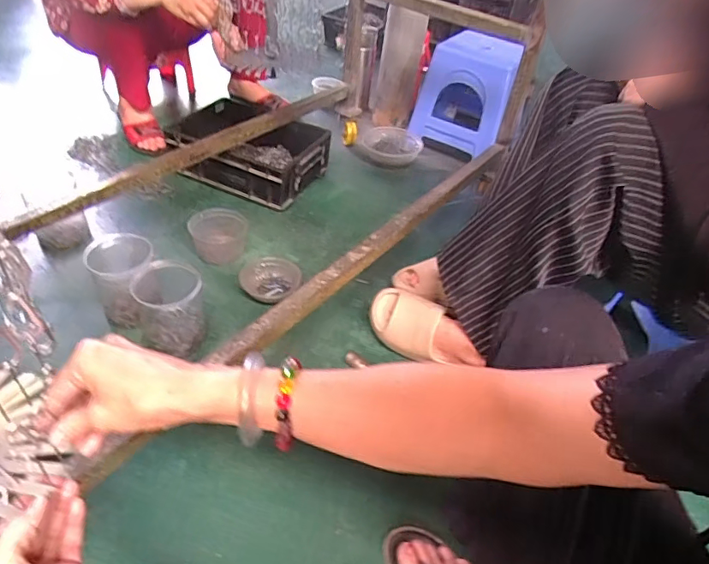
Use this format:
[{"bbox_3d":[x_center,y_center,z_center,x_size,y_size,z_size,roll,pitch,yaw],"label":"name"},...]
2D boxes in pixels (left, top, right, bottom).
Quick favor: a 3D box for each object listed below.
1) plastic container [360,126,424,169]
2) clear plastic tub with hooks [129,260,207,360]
[{"bbox_3d":[0.100,-0.385,1.456,0.184,0.057,0.155,9,42,2],"label":"plastic container"},{"bbox_3d":[-0.306,0.045,0.845,0.104,0.148,0.103,4,42,-4],"label":"clear plastic tub with hooks"}]

